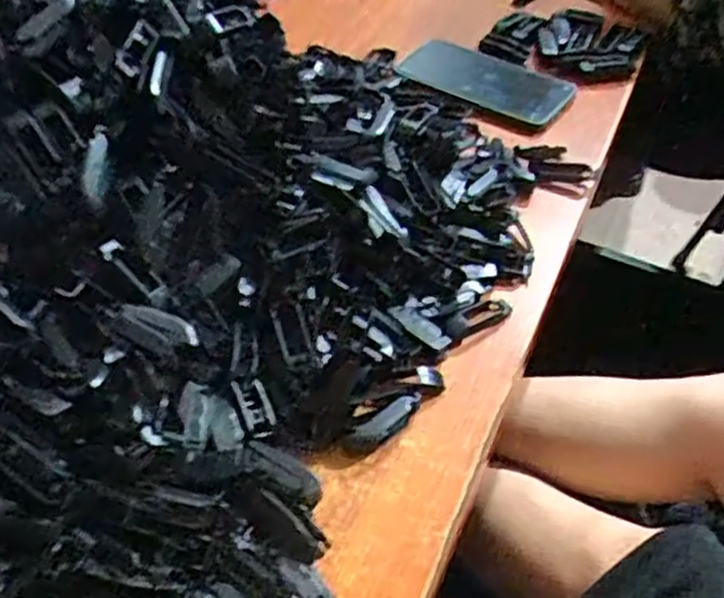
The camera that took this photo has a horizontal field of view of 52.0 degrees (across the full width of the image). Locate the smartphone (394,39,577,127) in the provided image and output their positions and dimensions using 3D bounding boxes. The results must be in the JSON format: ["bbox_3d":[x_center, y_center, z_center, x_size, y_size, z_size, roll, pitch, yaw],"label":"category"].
[{"bbox_3d":[0.121,-0.213,0.714,0.157,0.015,0.075,28,63,15],"label":"smartphone"}]

